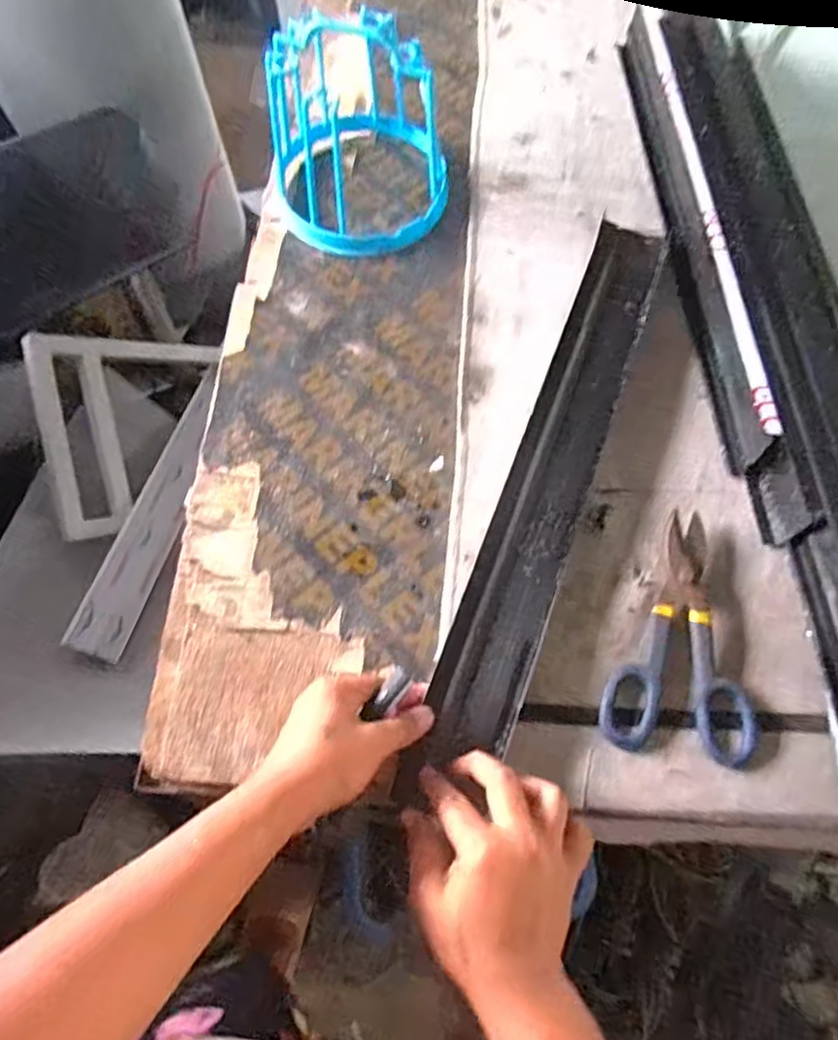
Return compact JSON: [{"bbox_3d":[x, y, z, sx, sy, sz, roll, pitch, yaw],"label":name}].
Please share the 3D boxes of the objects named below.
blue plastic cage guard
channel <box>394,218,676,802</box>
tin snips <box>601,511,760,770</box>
[{"bbox_3d":[-0.071,-0.396,0.691,0.176,0.138,0.193,-15,68,-5],"label":"blue plastic cage guard"},{"bbox_3d":[0.116,-0.040,0.584,0.069,0.018,0.555,19,69,11],"label":"channel"},{"bbox_3d":[0.209,0.087,0.539,0.112,0.018,0.189,9,68,4],"label":"tin snips"}]

